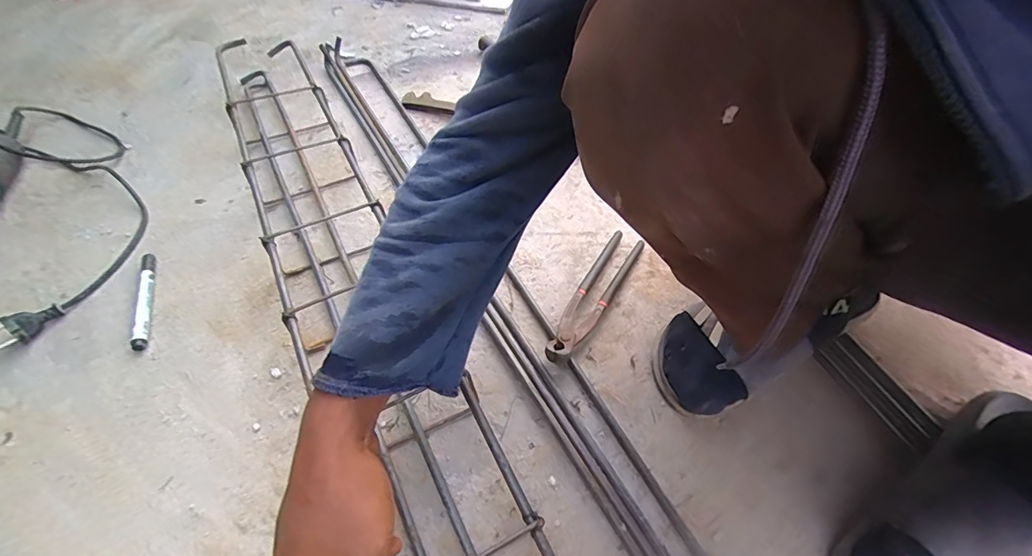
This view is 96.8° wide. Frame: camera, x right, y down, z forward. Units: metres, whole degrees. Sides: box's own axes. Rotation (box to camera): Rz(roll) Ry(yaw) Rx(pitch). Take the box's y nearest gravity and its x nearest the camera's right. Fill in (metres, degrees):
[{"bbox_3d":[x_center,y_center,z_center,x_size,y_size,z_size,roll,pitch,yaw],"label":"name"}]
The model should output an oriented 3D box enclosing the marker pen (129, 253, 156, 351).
[{"bbox_3d":[-0.456,0.025,0.563,0.020,0.012,0.149,-15,54,-12],"label":"marker pen"}]

